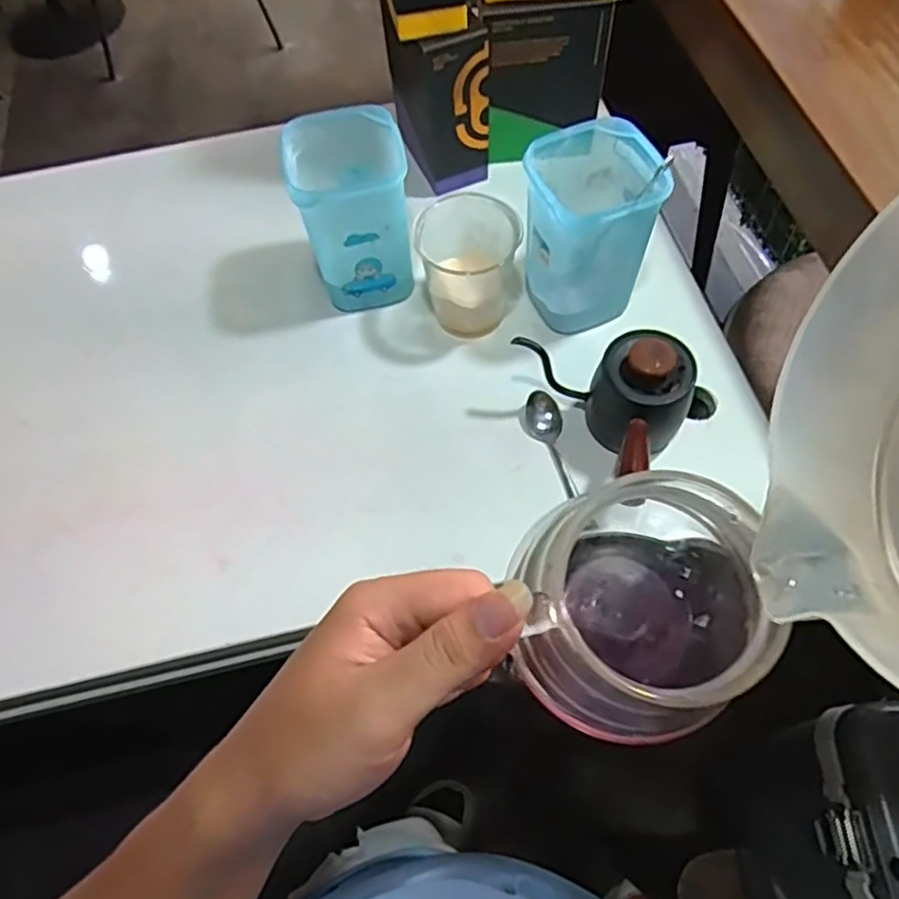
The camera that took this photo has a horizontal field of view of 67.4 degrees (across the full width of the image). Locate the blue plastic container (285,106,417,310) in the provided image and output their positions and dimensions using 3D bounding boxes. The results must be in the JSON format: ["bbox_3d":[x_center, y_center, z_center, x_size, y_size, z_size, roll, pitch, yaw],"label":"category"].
[{"bbox_3d":[-0.085,-0.210,0.613,0.094,0.144,0.092,-12,62,-3],"label":"blue plastic container"}]

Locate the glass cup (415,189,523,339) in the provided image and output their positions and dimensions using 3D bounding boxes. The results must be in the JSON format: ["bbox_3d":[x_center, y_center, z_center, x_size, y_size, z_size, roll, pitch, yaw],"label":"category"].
[{"bbox_3d":[0.019,-0.167,0.614,0.084,0.093,0.087,-1,62,3],"label":"glass cup"}]

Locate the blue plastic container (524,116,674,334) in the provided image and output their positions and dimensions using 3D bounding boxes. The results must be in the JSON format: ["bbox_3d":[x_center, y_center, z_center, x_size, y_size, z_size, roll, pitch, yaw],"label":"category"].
[{"bbox_3d":[0.119,-0.189,0.584,0.096,0.139,0.103,-9,62,-1],"label":"blue plastic container"}]

